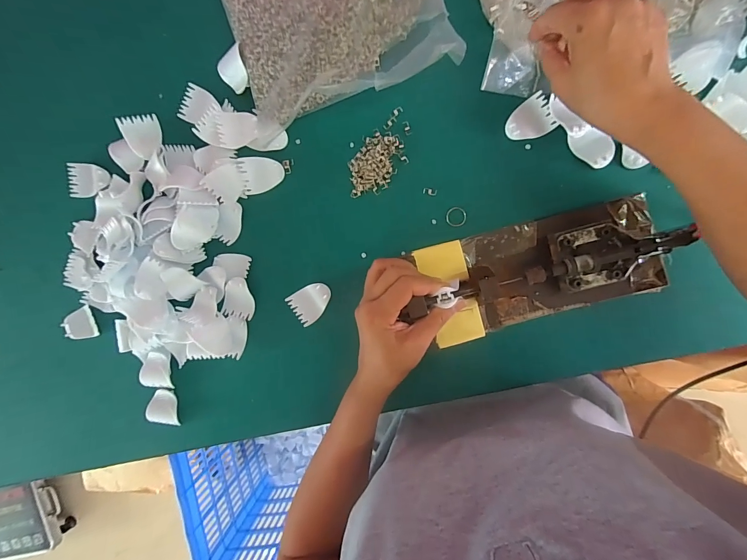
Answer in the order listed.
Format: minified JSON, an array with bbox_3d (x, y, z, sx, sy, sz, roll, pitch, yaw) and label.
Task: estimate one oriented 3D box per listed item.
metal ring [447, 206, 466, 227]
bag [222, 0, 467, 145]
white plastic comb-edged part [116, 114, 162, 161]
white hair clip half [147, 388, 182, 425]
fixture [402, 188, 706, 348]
[{"bbox_3d":[0.089,-0.068,0.376,0.020,0.004,0.021,0,94,6],"label":"metal ring"},{"bbox_3d":[-0.041,-0.280,0.359,0.224,0.031,0.191,-16,92,7],"label":"bag"},{"bbox_3d":[-0.261,-0.163,0.394,0.036,0.017,0.044,-21,91,7],"label":"white plastic comb-edged part"},{"bbox_3d":[-0.248,0.152,0.412,0.028,0.015,0.044,-12,92,7],"label":"white hair clip half"},{"bbox_3d":[0.158,-0.005,0.343,0.245,0.056,0.102,-15,92,8],"label":"fixture"}]

